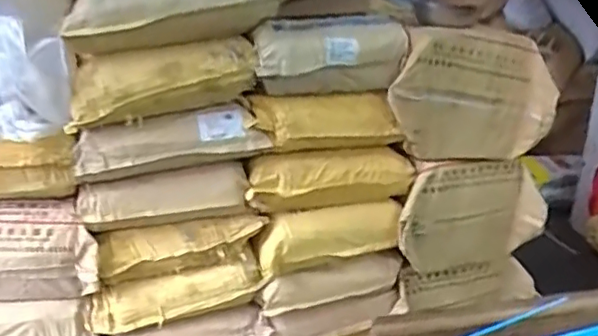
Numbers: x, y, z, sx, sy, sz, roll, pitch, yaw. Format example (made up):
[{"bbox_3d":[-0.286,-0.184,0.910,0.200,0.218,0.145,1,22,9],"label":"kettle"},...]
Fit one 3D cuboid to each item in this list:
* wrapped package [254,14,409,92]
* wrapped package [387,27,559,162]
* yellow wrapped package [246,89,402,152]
[{"bbox_3d":[0.079,-0.274,1.388,0.371,0.172,0.124,-10,22,-29],"label":"wrapped package"},{"bbox_3d":[0.415,-0.170,1.371,0.400,0.312,0.101,-1,20,-7],"label":"wrapped package"},{"bbox_3d":[0.068,-0.119,1.438,0.371,0.132,0.110,-4,20,-15],"label":"yellow wrapped package"}]

